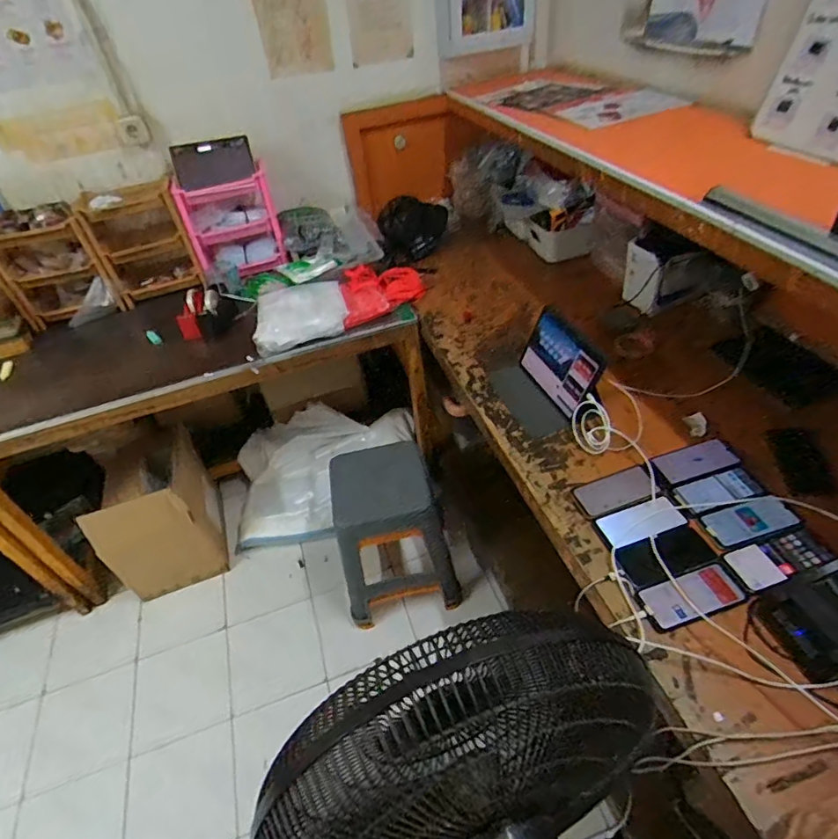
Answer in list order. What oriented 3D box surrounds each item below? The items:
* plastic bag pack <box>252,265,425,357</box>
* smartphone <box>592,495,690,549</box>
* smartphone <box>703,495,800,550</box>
[{"bbox_3d":[-0.233,-0.361,1.594,0.575,0.096,0.268,-21,44,-13],"label":"plastic bag pack"},{"bbox_3d":[0.419,0.193,0.968,0.161,0.011,0.071,-18,47,-5],"label":"smartphone"},{"bbox_3d":[0.612,0.189,0.947,0.160,0.013,0.077,-18,49,-3],"label":"smartphone"}]

